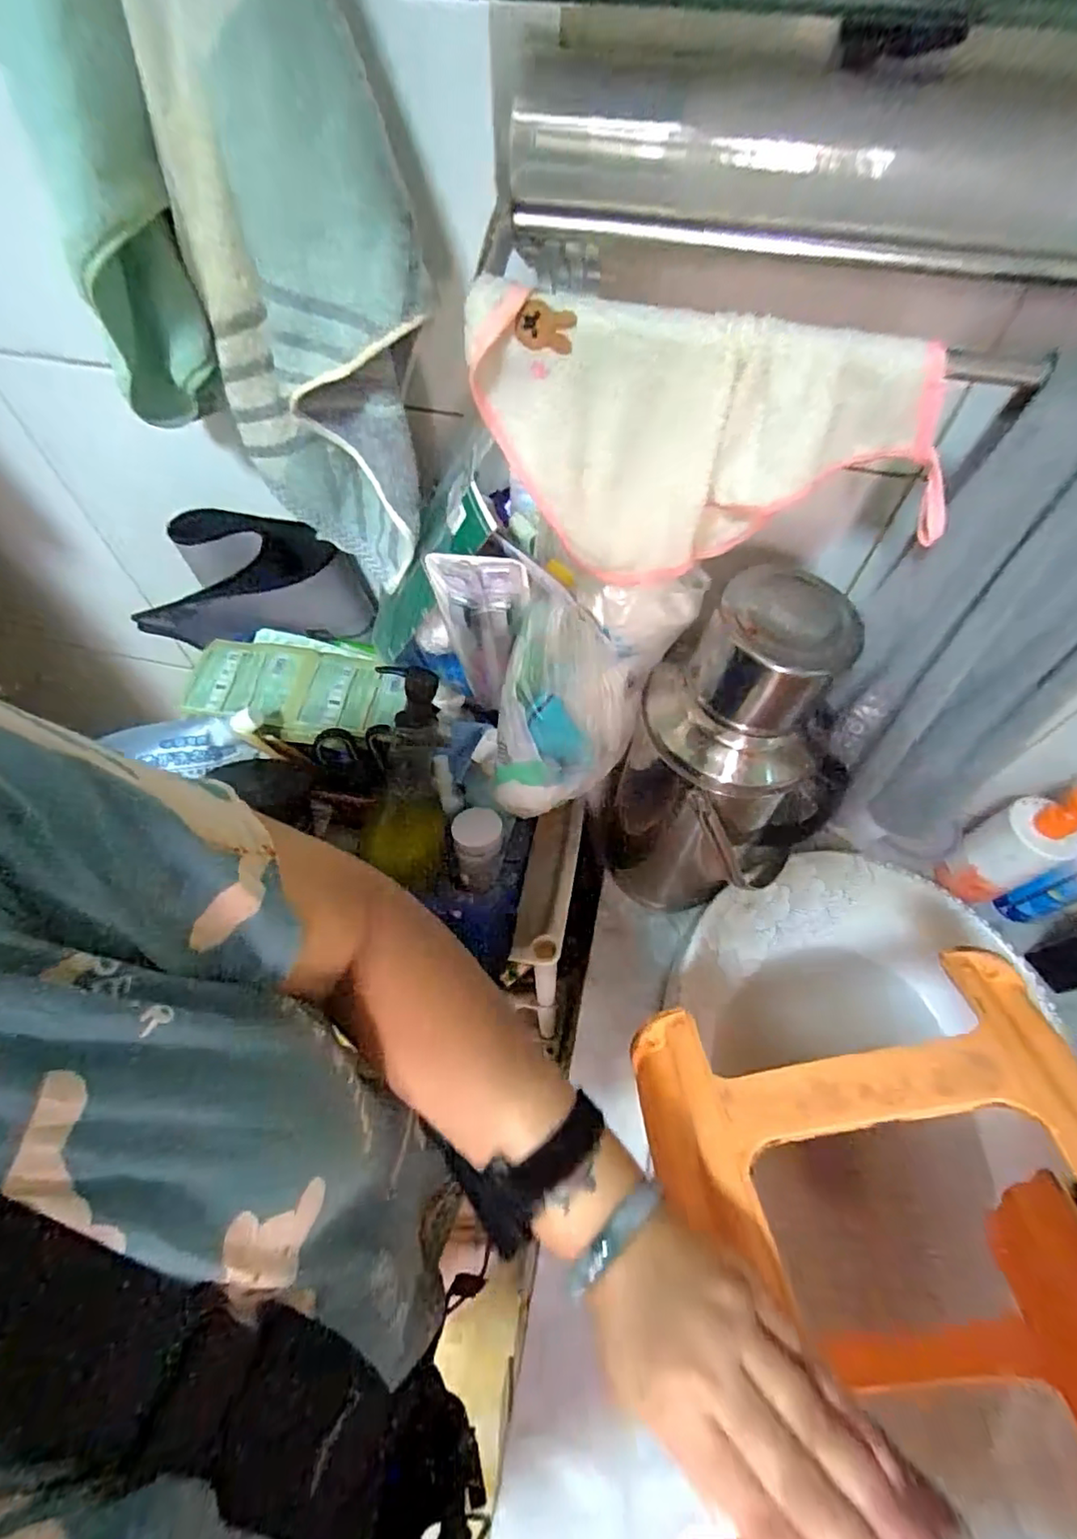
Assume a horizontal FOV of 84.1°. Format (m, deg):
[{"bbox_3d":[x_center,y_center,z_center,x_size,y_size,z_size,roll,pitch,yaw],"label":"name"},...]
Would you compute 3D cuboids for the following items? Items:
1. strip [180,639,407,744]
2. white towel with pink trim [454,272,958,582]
[{"bbox_3d":[-0.241,-0.074,0.589,0.217,0.025,0.095,11,62,2],"label":"strip"},{"bbox_3d":[0.085,-0.169,0.335,0.243,0.141,0.032,13,62,3],"label":"white towel with pink trim"}]

